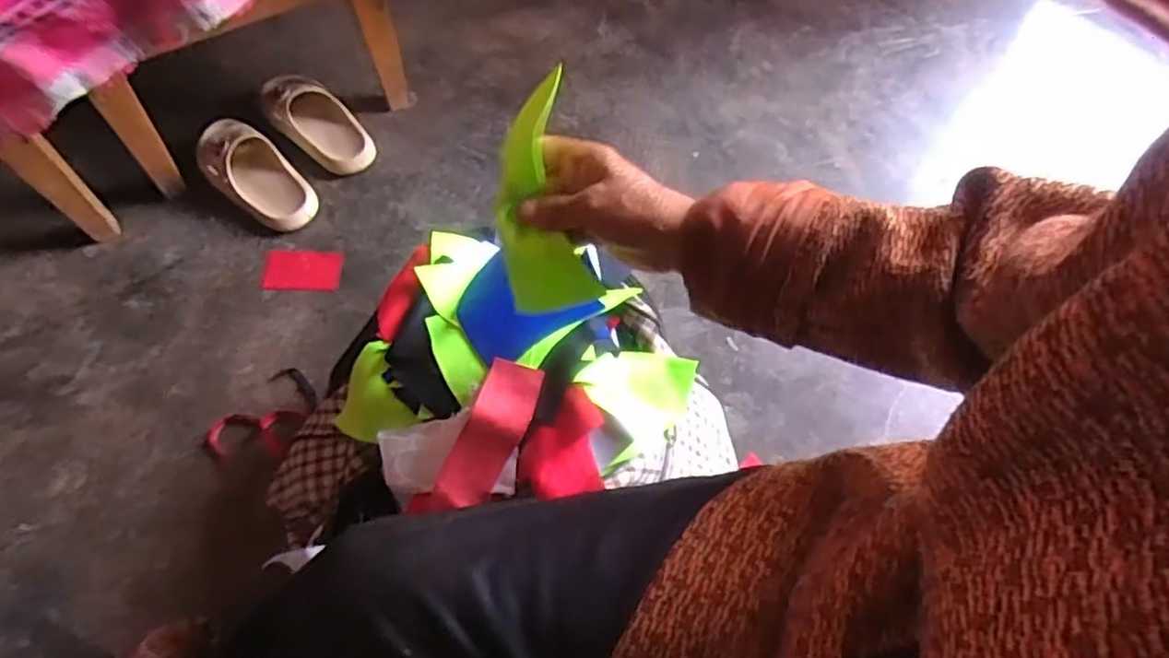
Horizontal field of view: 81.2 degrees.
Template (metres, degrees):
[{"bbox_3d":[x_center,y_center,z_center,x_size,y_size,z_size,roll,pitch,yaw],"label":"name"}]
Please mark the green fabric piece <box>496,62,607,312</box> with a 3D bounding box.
[{"bbox_3d":[-0.031,-0.084,0.442,0.058,0.012,0.143,-10,92,9],"label":"green fabric piece"}]

